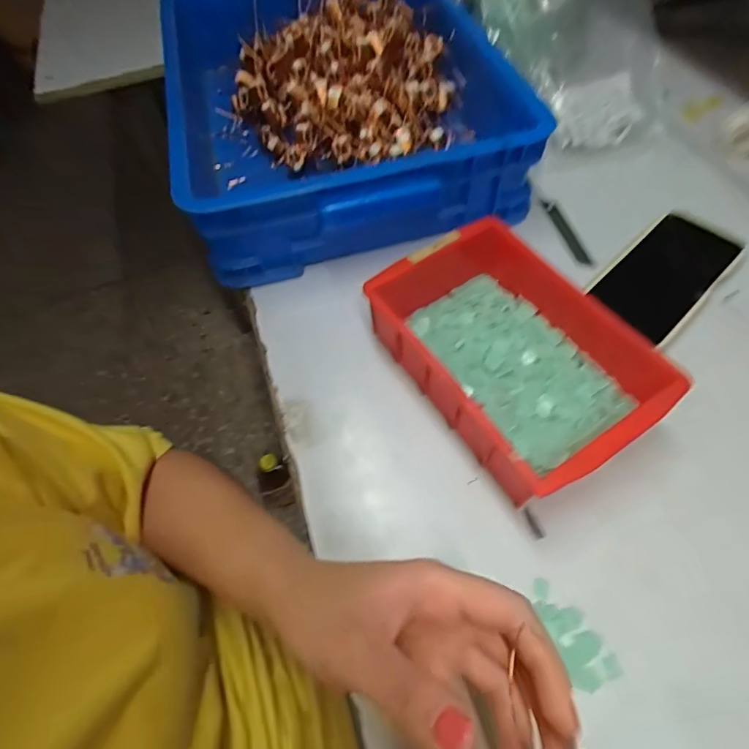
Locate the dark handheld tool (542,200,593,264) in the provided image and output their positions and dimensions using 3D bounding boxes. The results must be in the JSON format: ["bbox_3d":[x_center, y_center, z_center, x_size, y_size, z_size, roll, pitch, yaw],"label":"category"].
[{"bbox_3d":[0.194,-0.143,0.447,0.014,0.004,0.092,-12,62,-7],"label":"dark handheld tool"}]

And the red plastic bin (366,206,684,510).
[{"bbox_3d":[0.101,-0.013,0.341,0.134,0.072,0.200,-28,61,-12],"label":"red plastic bin"}]

